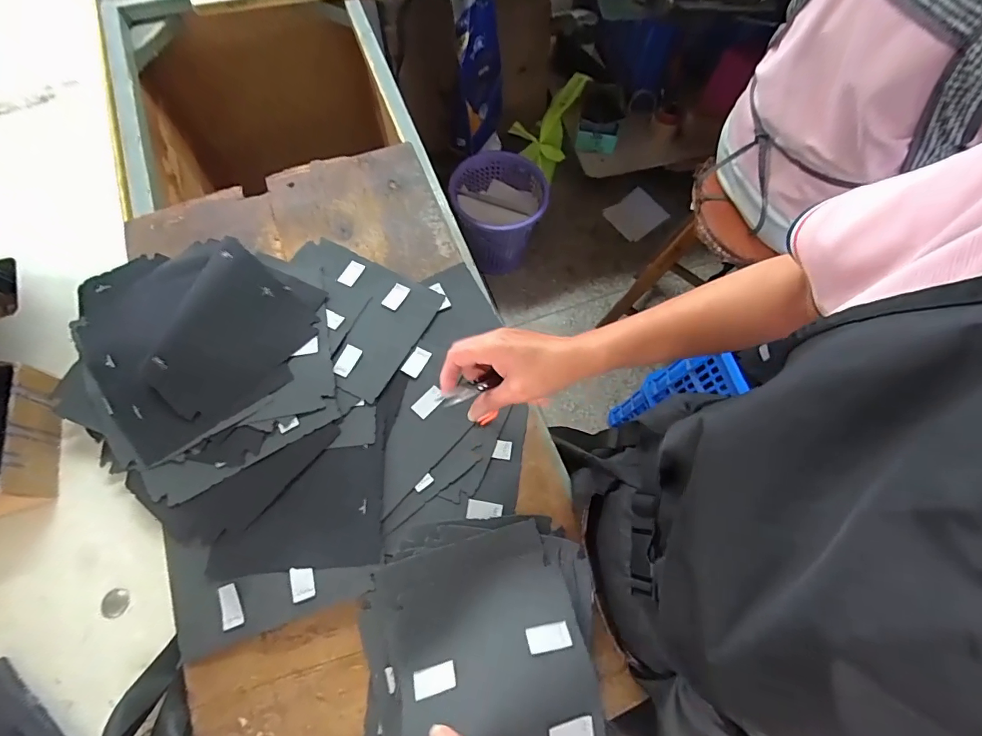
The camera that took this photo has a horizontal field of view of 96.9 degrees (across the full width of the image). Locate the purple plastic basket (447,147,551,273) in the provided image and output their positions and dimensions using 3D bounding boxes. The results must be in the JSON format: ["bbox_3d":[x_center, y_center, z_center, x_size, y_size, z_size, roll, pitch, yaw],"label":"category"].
[{"bbox_3d":[0.012,-0.477,1.369,0.295,0.242,0.270,17,70,3],"label":"purple plastic basket"}]

